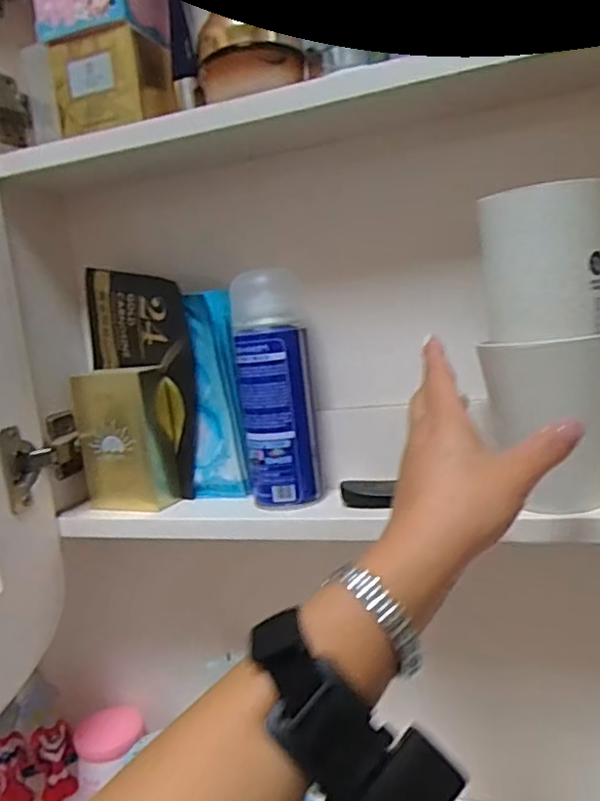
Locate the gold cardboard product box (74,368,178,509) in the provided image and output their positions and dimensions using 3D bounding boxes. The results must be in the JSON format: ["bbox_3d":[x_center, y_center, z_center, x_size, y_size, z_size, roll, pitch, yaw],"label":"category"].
[{"bbox_3d":[-0.135,0.030,0.492,0.072,0.103,0.037,-1,10,34],"label":"gold cardboard product box"}]

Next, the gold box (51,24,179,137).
[{"bbox_3d":[-0.128,-0.217,0.444,0.071,0.058,0.055,-3,9,25],"label":"gold box"}]

